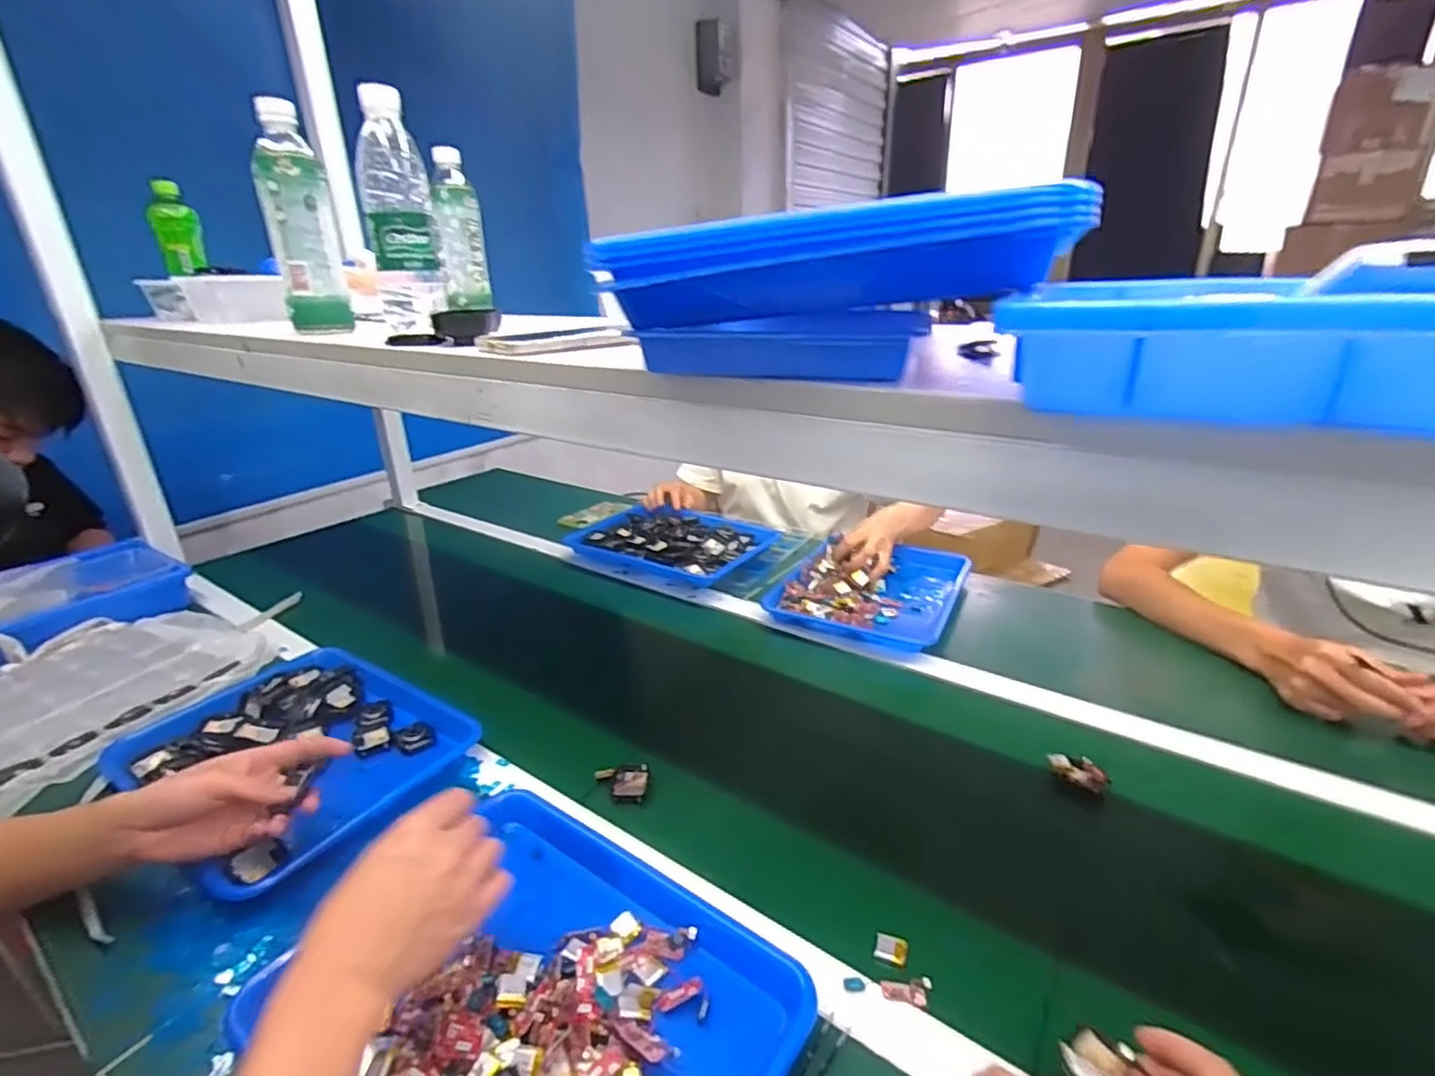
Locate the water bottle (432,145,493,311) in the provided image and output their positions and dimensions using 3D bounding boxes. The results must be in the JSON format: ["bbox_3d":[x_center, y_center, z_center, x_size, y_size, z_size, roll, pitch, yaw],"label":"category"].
[{"bbox_3d":[-0.367,-0.430,0.931,0.065,0.203,0.069,-9,24,-17],"label":"water bottle"}]

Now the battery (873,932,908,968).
[{"bbox_3d":[0.132,0.313,0.496,0.024,0.007,0.018,7,24,21],"label":"battery"}]

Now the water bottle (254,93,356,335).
[{"bbox_3d":[-0.443,-0.337,0.694,0.060,0.220,0.054,-14,25,-26],"label":"water bottle"}]

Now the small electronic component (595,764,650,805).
[{"bbox_3d":[-0.097,0.246,0.657,0.054,0.010,0.044,2,23,10],"label":"small electronic component"}]

